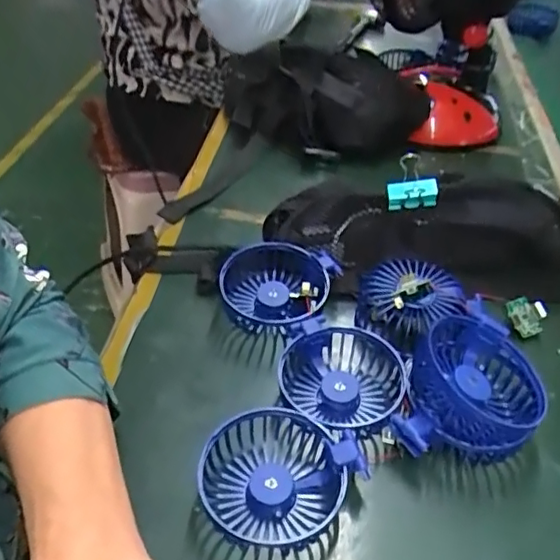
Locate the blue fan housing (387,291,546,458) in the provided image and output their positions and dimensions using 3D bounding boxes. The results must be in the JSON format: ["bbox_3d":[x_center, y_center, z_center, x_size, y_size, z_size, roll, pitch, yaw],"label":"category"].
[{"bbox_3d":[0.133,0.079,0.402,0.089,0.054,0.114,16,44,17],"label":"blue fan housing"}]

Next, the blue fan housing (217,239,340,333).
[{"bbox_3d":[-0.007,0.004,0.498,0.101,0.041,0.092,0,42,0],"label":"blue fan housing"}]

